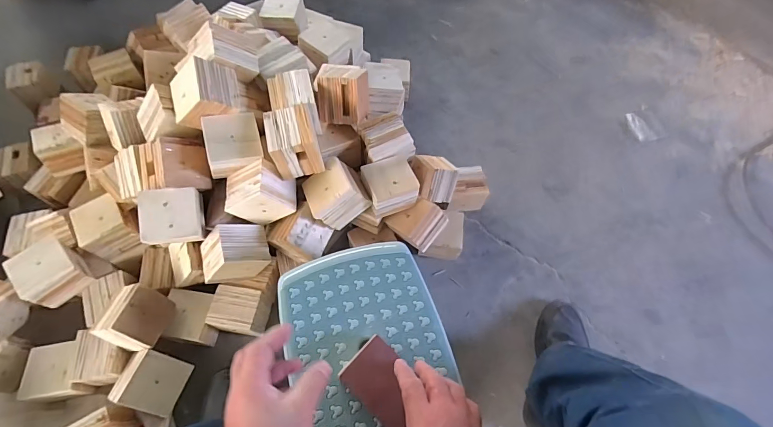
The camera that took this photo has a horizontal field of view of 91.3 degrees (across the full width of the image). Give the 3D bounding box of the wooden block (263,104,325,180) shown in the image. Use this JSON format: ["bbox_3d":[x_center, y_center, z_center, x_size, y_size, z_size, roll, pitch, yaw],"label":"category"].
[{"bbox_3d":[-0.171,-0.135,0.703,0.090,0.088,0.109,-11,64,-7],"label":"wooden block"}]

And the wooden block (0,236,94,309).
[{"bbox_3d":[-0.661,0.117,0.743,0.093,0.086,0.093,-37,70,-19],"label":"wooden block"}]

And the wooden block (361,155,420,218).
[{"bbox_3d":[0.007,-0.056,0.759,0.096,0.081,0.090,-19,65,-11],"label":"wooden block"}]

